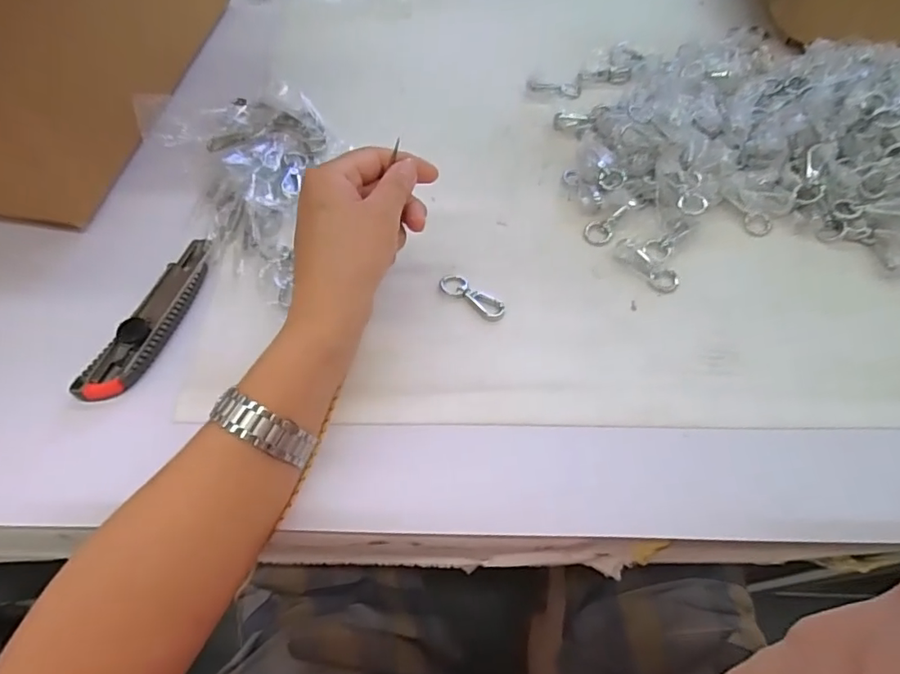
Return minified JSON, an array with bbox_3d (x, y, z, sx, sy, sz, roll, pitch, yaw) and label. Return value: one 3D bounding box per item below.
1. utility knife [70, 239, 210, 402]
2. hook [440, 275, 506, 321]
[{"bbox_3d":[-0.222,-0.017,0.411,0.038,0.015,0.148,16,61,8],"label":"utility knife"},{"bbox_3d":[0.018,-0.034,0.433,0.059,0.007,0.022,35,65,17],"label":"hook"}]

